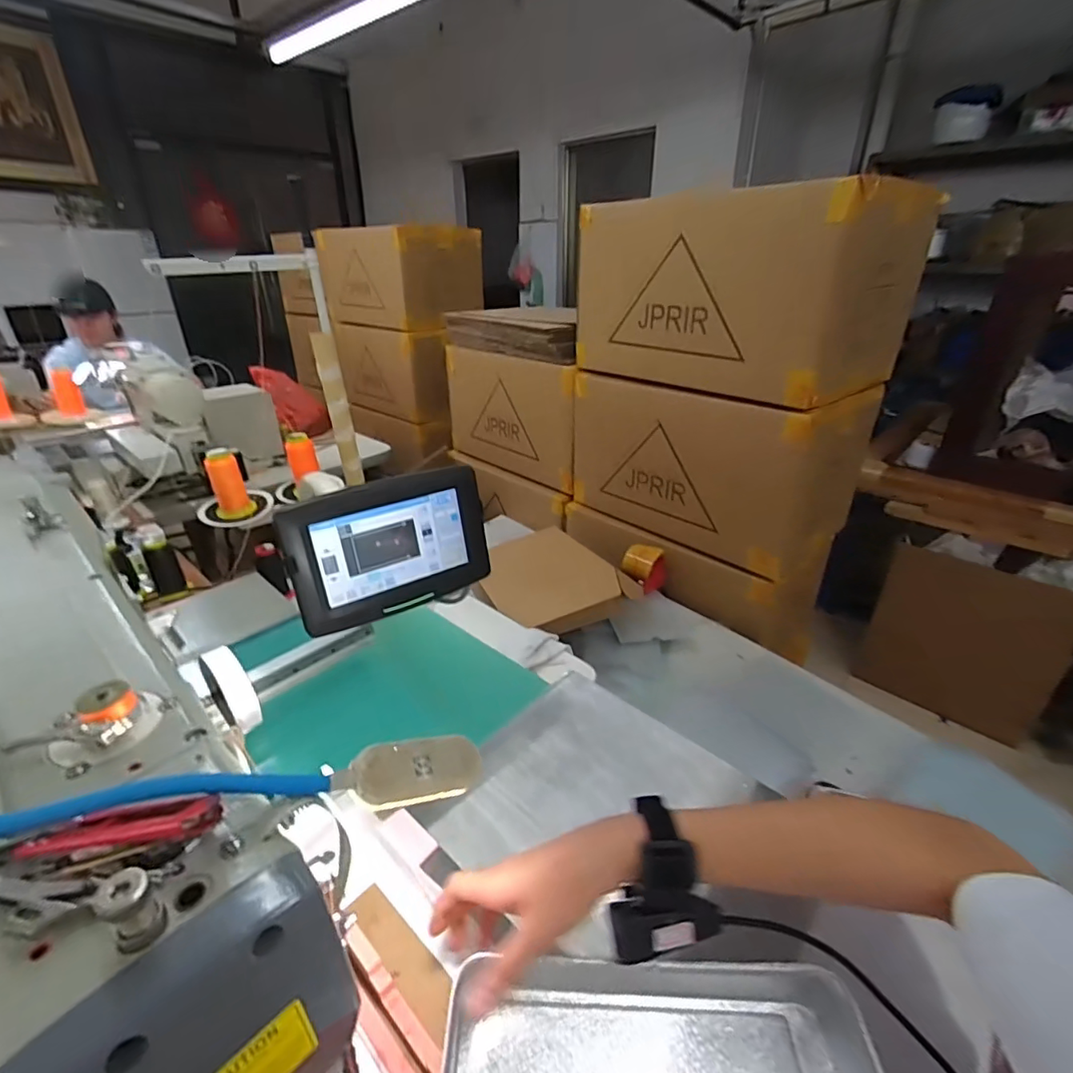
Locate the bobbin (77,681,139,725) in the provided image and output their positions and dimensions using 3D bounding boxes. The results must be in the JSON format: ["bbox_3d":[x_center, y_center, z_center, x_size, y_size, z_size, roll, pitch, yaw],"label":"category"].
[{"bbox_3d":[-0.241,0.095,0.296,0.020,0.015,0.026,5,28,11],"label":"bobbin"}]

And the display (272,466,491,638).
[{"bbox_3d":[-0.149,0.011,0.555,0.204,0.134,0.032,-18,32,-30],"label":"display"}]

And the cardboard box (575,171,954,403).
[{"bbox_3d":[0.424,-0.527,1.159,0.321,0.342,0.600,-22,34,-35],"label":"cardboard box"}]

